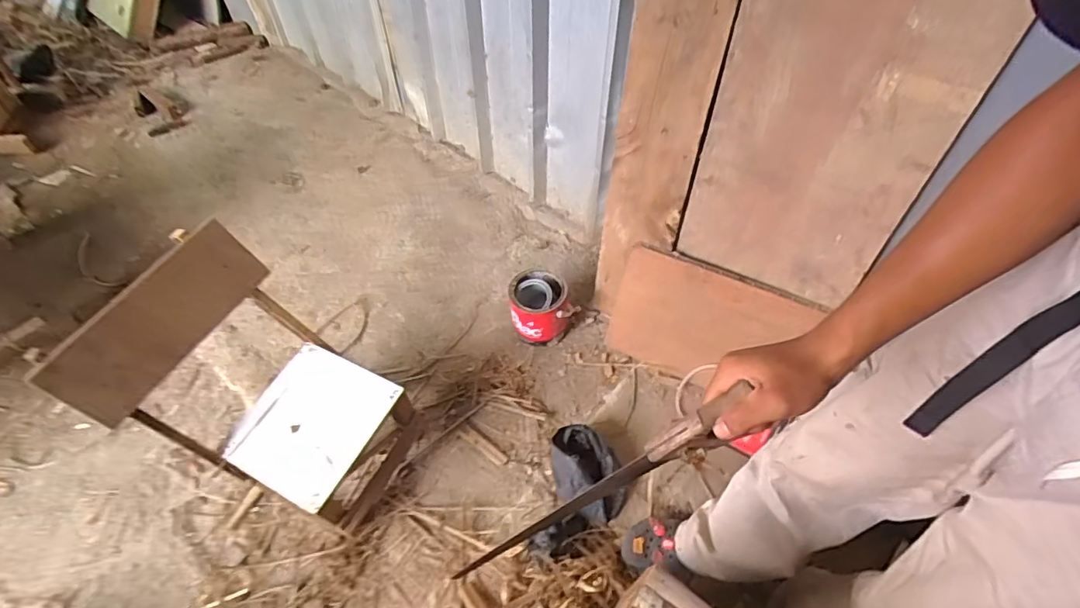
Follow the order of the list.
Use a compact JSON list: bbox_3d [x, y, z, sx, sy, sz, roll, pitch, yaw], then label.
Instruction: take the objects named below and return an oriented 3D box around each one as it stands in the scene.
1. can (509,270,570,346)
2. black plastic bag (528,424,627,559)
[{"bbox_3d":[-0.006,0.010,1.452,0.146,0.172,0.153,0,54,1],"label":"can"},{"bbox_3d":[0.091,0.406,1.137,0.177,0.083,0.284,11,55,9],"label":"black plastic bag"}]

